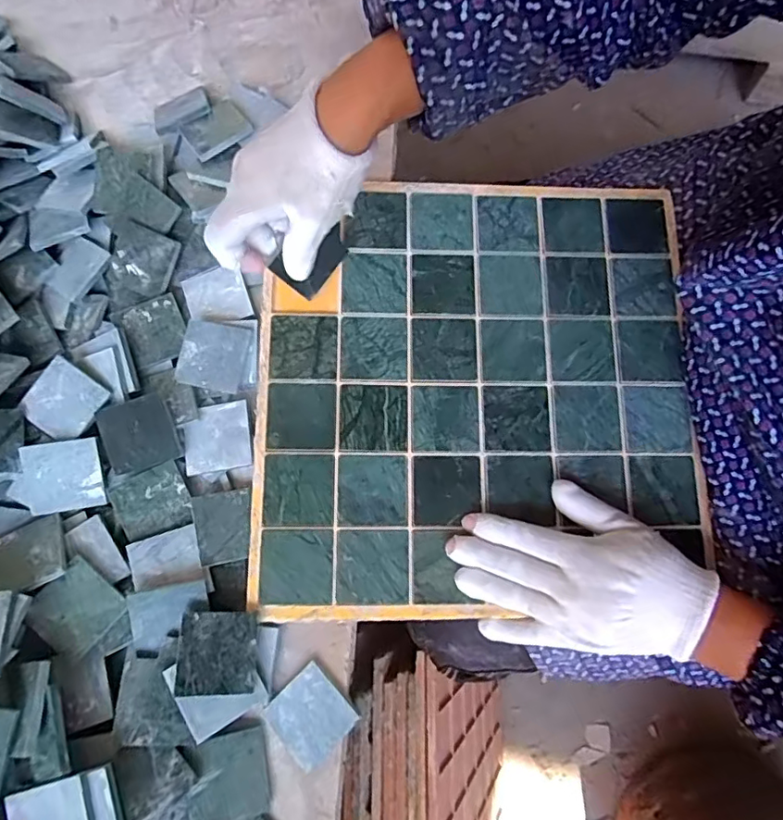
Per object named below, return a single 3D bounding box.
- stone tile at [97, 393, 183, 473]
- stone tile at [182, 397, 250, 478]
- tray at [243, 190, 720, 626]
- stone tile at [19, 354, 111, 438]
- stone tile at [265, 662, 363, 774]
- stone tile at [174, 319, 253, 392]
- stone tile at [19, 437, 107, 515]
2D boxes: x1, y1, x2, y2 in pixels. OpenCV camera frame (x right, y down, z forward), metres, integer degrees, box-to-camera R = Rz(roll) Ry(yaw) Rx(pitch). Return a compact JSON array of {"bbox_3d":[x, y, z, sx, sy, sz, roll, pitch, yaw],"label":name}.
[{"bbox_3d":[-0.178,0.017,0.386,0.047,0.004,0.048,-21,93,-16],"label":"stone tile"},{"bbox_3d":[-0.126,0.019,0.395,0.045,0.007,0.049,-9,77,5],"label":"stone tile"},{"bbox_3d":[0.063,-0.019,0.402,0.312,0.025,0.317,-1,77,1],"label":"tray"},{"bbox_3d":[-0.230,-0.007,0.384,0.046,0.004,0.048,37,88,-4],"label":"stone tile"},{"bbox_3d":[-0.053,0.197,0.353,0.045,0.006,0.047,-44,77,-4],"label":"stone tile"},{"bbox_3d":[-0.130,-0.041,0.403,0.046,0.011,0.049,13,77,4],"label":"stone tile"},{"bbox_3d":[-0.227,0.046,0.377,0.048,0.004,0.047,-8,97,-14],"label":"stone tile"}]

